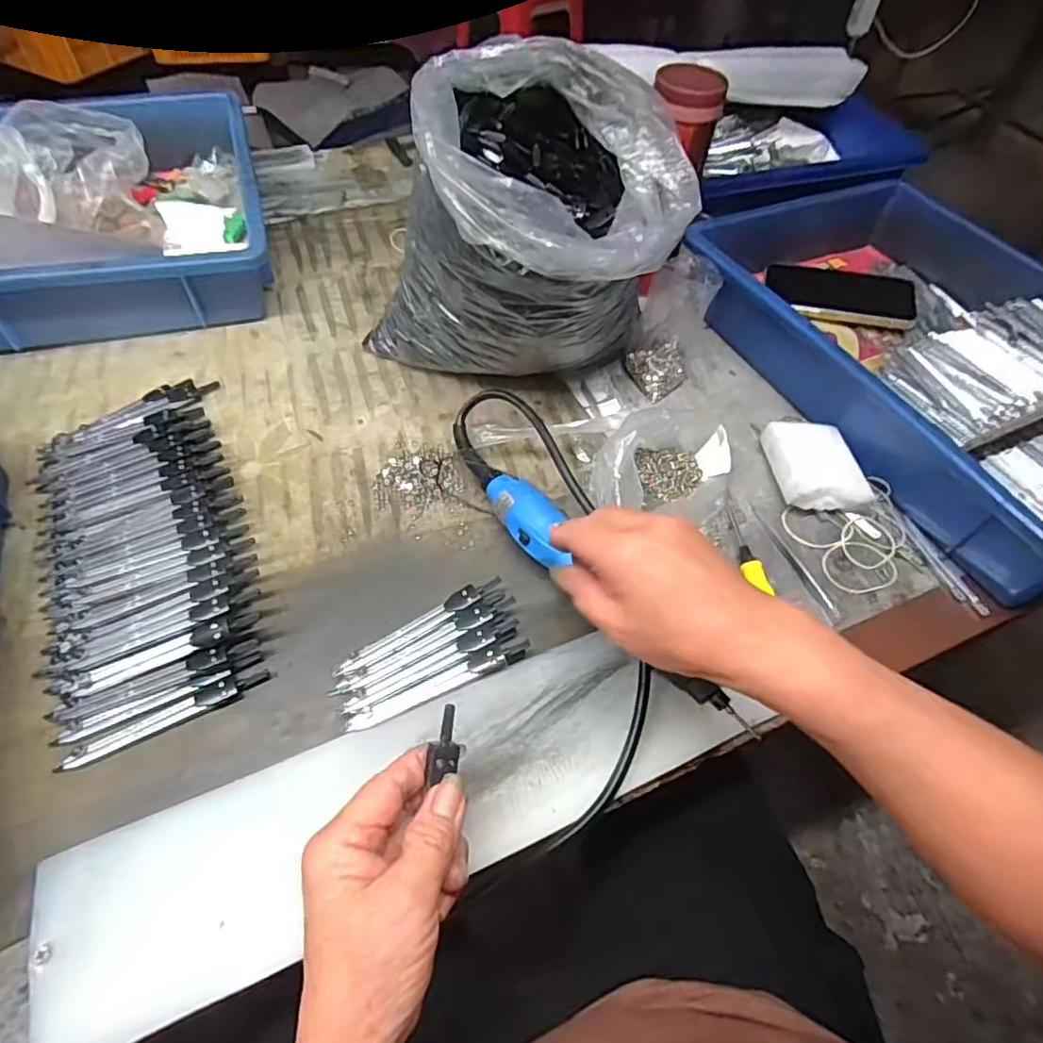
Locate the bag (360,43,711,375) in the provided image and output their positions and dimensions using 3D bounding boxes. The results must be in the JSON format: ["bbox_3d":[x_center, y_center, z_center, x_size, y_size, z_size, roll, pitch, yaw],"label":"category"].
[{"bbox_3d":[0.008,-0.203,0.465,0.181,0.228,0.185,-33,64,-24],"label":"bag"}]

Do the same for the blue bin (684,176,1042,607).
[{"bbox_3d":[0.368,-0.155,0.541,0.282,0.080,0.434,-21,59,-18],"label":"blue bin"}]

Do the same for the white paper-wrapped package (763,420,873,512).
[{"bbox_3d":[0.234,-0.046,0.482,0.060,0.022,0.083,1,55,-4],"label":"white paper-wrapped package"}]

